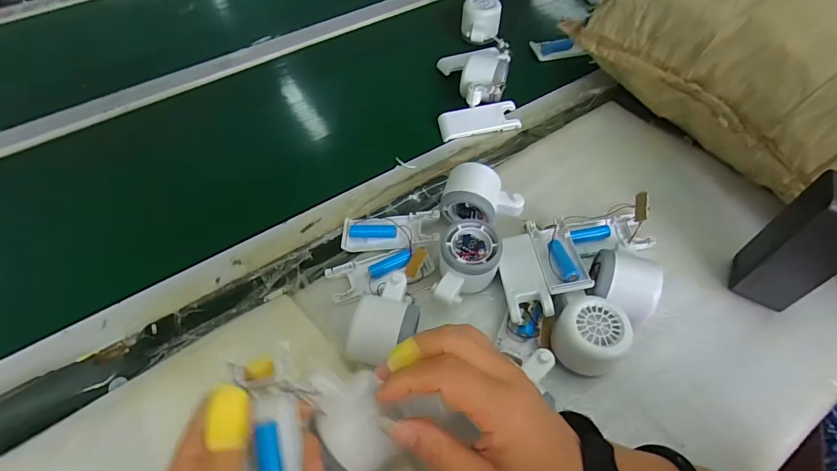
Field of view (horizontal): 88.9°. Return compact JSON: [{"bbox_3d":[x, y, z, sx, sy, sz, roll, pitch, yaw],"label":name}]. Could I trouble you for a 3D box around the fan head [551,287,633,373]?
[{"bbox_3d":[0.149,0.087,0.379,0.062,0.049,0.061,30,61,18],"label":"fan head"}]

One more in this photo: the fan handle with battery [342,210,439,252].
[{"bbox_3d":[-0.030,-0.006,0.457,0.102,0.027,0.039,3,56,2],"label":"fan handle with battery"}]

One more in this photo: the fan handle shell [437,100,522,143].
[{"bbox_3d":[0.079,-0.152,0.556,0.102,0.014,0.039,-10,57,-7],"label":"fan handle shell"}]

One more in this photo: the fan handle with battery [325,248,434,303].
[{"bbox_3d":[-0.037,0.034,0.427,0.103,0.021,0.045,-14,57,-9],"label":"fan handle with battery"}]

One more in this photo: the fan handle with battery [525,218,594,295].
[{"bbox_3d":[0.136,0.016,0.419,0.038,0.015,0.097,-3,41,-2],"label":"fan handle with battery"}]

